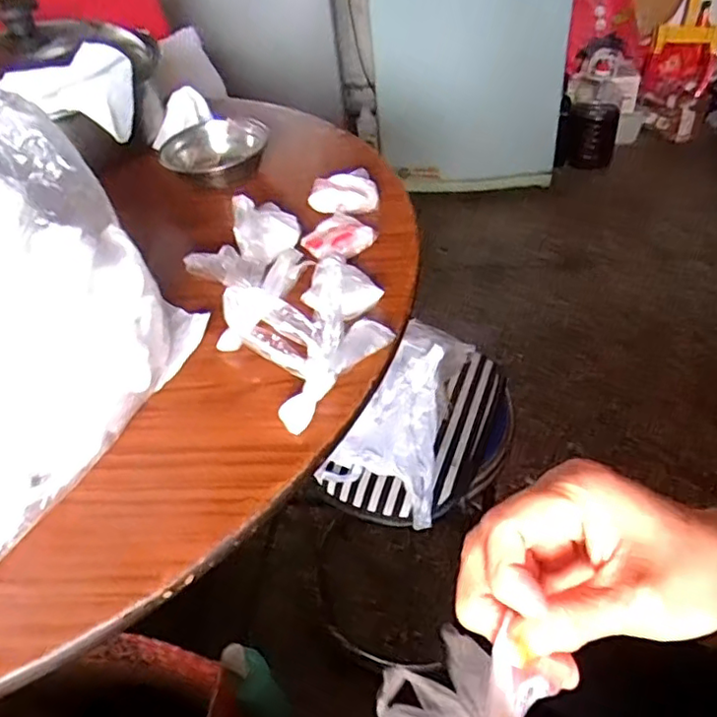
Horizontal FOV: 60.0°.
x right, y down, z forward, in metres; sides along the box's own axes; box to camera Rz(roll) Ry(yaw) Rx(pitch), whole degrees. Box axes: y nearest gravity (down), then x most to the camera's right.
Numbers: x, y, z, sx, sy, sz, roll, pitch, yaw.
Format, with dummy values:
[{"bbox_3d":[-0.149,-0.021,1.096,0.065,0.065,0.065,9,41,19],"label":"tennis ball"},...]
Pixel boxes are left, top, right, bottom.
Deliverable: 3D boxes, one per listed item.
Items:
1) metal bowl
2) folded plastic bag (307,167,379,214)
[{"bbox_3d":[-0.167,-0.247,0.740,0.117,0.041,0.117,-4,43,4],"label":"metal bowl"},{"bbox_3d":[-0.016,-0.177,0.656,0.071,0.023,0.050,-5,43,2],"label":"folded plastic bag"}]

